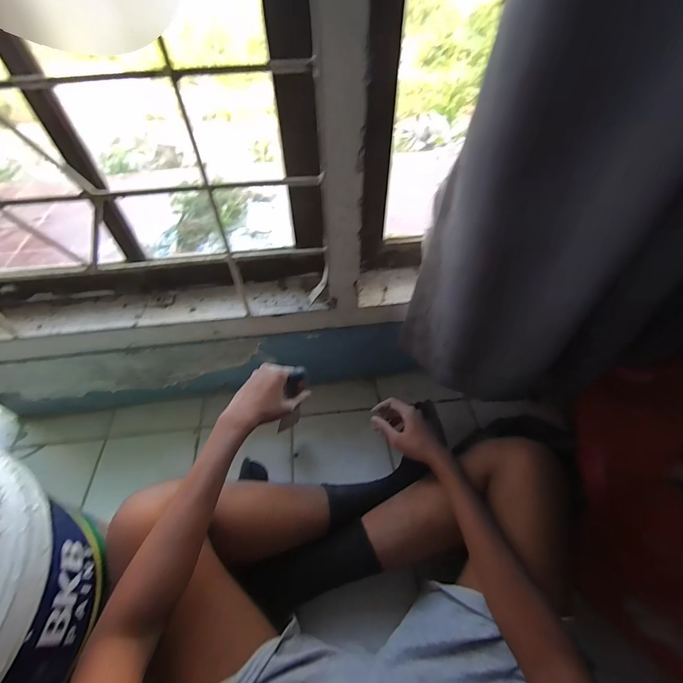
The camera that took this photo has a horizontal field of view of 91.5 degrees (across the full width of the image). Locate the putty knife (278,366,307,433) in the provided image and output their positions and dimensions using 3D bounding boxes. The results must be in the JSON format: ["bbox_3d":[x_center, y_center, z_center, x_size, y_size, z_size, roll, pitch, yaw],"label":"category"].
[{"bbox_3d":[-0.090,0.106,0.585,0.043,0.185,0.033,-33,66,-31],"label":"putty knife"}]

